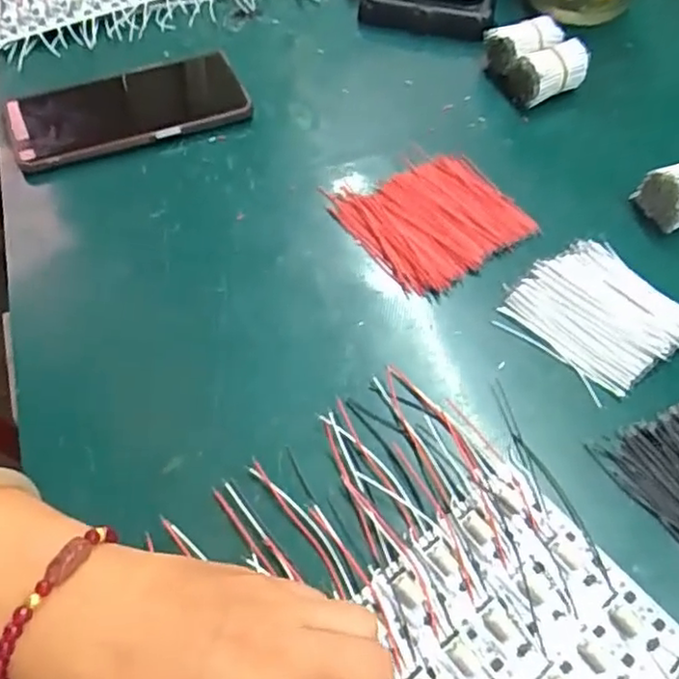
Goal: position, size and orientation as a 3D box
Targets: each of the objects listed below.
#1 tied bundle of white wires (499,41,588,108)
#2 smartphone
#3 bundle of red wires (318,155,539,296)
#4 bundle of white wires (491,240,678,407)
[{"bbox_3d":[0.151,-0.195,0.479,0.050,0.035,0.033,-26,62,-16],"label":"tied bundle of white wires"},{"bbox_3d":[-0.151,-0.164,0.465,0.161,0.013,0.079,-18,60,-12],"label":"smartphone"},{"bbox_3d":[0.060,-0.080,0.422,0.104,0.008,0.094,-30,63,-18],"label":"bundle of red wires"},{"bbox_3d":[0.148,-0.014,0.377,0.084,0.013,0.086,-32,64,-19],"label":"bundle of white wires"}]

